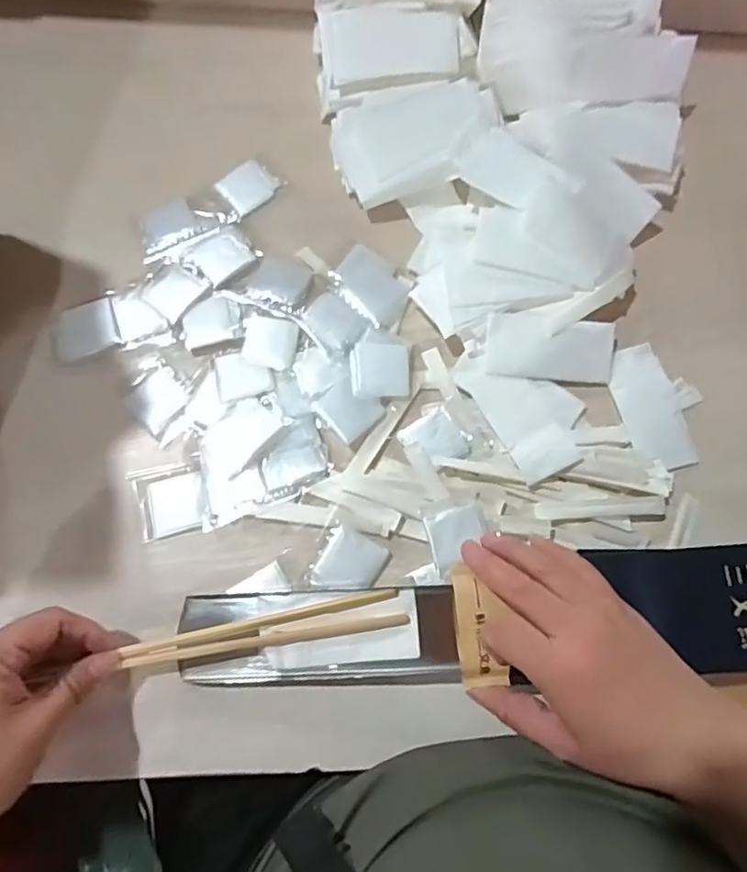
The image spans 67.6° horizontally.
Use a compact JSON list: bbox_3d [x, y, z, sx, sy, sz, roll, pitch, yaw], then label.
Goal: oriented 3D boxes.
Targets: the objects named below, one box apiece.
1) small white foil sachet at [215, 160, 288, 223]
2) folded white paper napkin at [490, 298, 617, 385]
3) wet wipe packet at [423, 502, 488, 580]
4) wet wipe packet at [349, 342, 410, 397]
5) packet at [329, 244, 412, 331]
[{"bbox_3d":[-0.102,-0.204,0.457,0.048,0.004,0.039,-44,80,-9],"label":"small white foil sachet"},{"bbox_3d":[0.132,-0.069,0.414,0.094,0.006,0.053,5,97,-4],"label":"folded white paper napkin"},{"bbox_3d":[0.059,0.070,0.379,0.040,0.004,0.043,-14,76,-3],"label":"wet wipe packet"},{"bbox_3d":[0.005,-0.049,0.408,0.043,0.005,0.040,-2,76,0],"label":"wet wipe packet"},{"bbox_3d":[-0.003,-0.117,0.436,0.061,0.009,0.046,40,80,9],"label":"packet"}]

